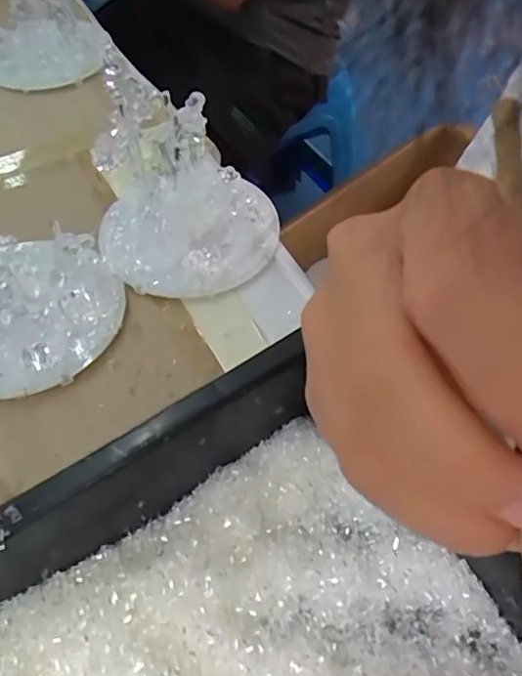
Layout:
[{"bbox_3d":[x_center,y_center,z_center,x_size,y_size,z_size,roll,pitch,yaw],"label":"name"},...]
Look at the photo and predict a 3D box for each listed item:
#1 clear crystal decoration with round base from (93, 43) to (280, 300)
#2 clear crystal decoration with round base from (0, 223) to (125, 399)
[{"bbox_3d":[-0.049,-0.104,0.358,0.127,0.125,0.105,-19,57,-10],"label":"clear crystal decoration with round base"},{"bbox_3d":[-0.155,-0.038,0.329,0.121,0.096,0.113,-1,56,2],"label":"clear crystal decoration with round base"}]

